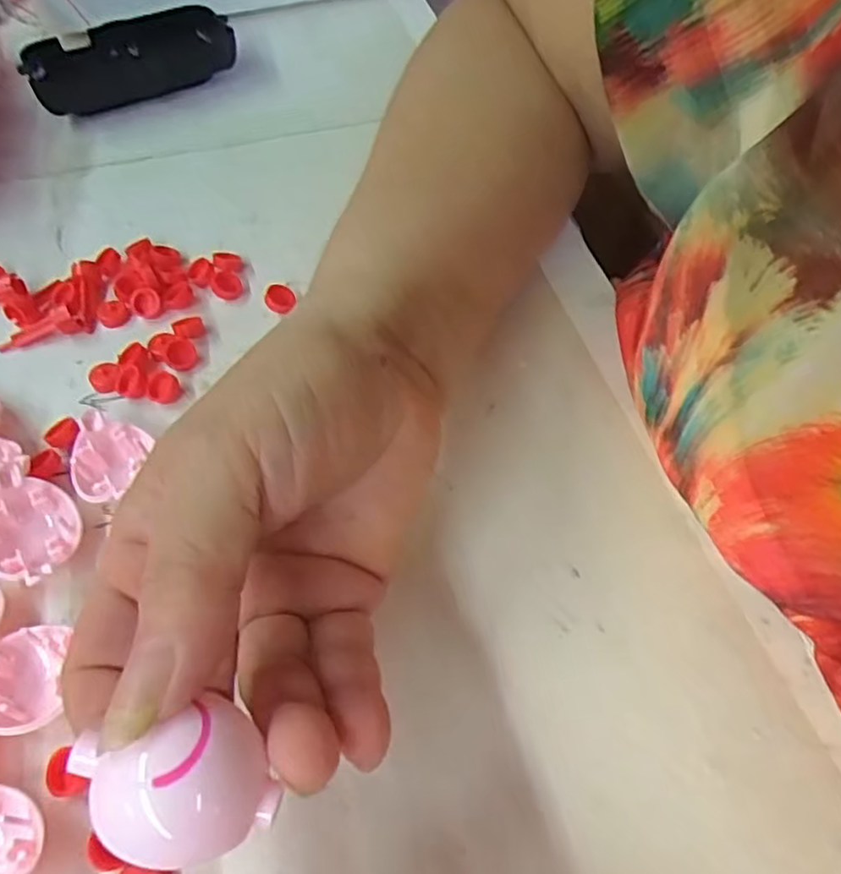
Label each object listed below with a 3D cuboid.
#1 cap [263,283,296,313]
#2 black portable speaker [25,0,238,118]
[{"bbox_3d":[-0.060,-0.058,0.286,0.012,0.009,0.012,0,55,-1],"label":"cap"},{"bbox_3d":[-0.163,-0.213,0.381,0.108,0.028,0.044,-24,59,-16],"label":"black portable speaker"}]

